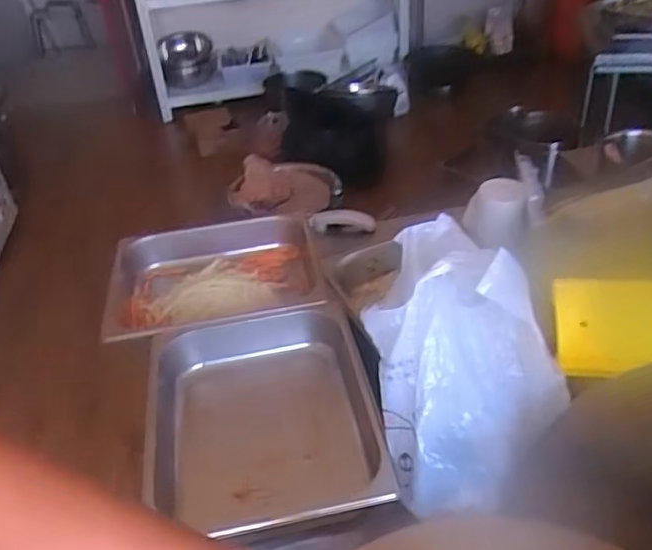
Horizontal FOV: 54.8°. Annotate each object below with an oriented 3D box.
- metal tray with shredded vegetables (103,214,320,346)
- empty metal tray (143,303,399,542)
[{"bbox_3d":[-0.174,0.014,0.983,0.326,0.072,0.262,-9,38,-6],"label":"metal tray with shredded vegetables"},{"bbox_3d":[-0.084,0.179,0.765,0.277,0.086,0.322,-8,38,-5],"label":"empty metal tray"}]

